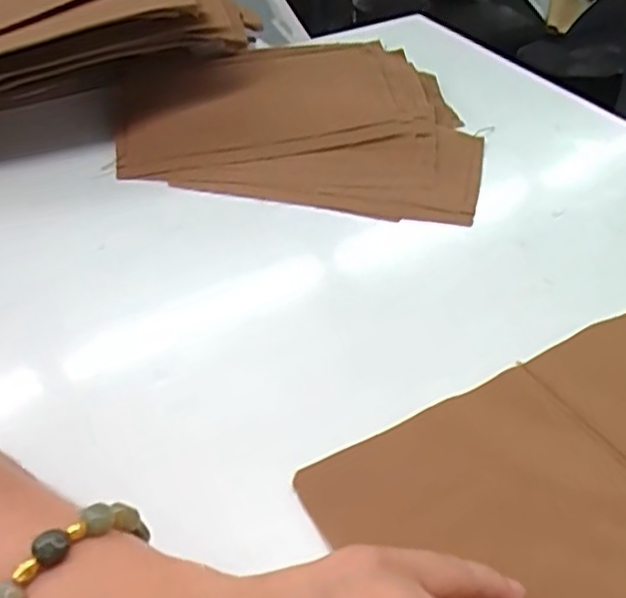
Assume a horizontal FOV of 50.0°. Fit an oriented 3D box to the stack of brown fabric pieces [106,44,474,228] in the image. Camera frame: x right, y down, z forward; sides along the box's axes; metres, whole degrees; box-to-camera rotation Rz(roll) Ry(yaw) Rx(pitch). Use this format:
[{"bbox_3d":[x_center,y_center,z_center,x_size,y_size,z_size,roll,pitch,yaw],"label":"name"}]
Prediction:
[{"bbox_3d":[-0.016,-0.144,0.510,0.285,0.033,0.189,7,43,10],"label":"stack of brown fabric pieces"}]

